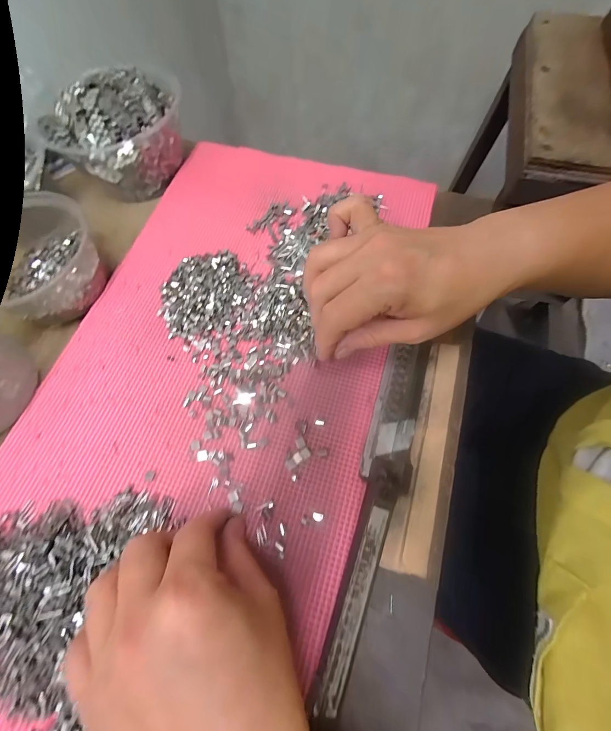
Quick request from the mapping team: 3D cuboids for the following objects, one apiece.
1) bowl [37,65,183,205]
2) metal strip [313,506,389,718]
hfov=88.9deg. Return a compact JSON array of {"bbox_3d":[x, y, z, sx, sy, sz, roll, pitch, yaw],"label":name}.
[{"bbox_3d":[-0.186,-0.237,0.328,0.123,0.081,0.102,-14,67,-3],"label":"bowl"},{"bbox_3d":[0.031,0.142,0.186,0.017,0.004,0.109,28,74,-22],"label":"metal strip"}]

